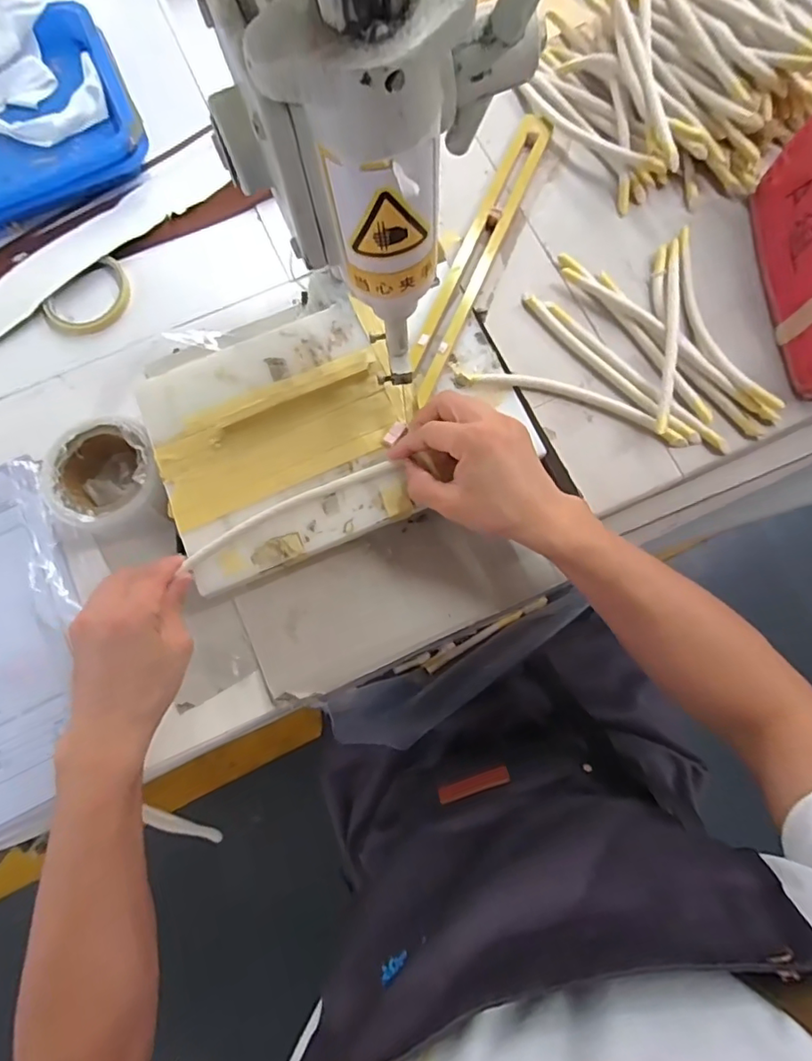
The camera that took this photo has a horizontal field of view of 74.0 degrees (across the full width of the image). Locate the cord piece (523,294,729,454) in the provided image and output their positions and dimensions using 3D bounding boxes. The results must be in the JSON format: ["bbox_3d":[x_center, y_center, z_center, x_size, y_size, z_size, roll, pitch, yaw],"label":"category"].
[{"bbox_3d":[0.173,-0.127,0.444,0.203,0.012,0.025,42,82,9],"label":"cord piece"}]

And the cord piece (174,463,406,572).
[{"bbox_3d":[-0.088,-0.020,0.430,0.178,0.008,0.018,-25,79,-3],"label":"cord piece"}]

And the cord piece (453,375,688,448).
[{"bbox_3d":[0.136,-0.108,0.445,0.187,0.011,0.026,19,80,5],"label":"cord piece"}]

